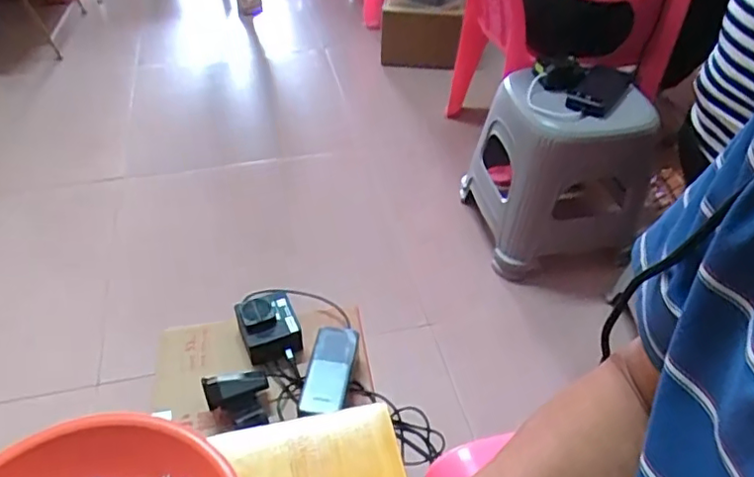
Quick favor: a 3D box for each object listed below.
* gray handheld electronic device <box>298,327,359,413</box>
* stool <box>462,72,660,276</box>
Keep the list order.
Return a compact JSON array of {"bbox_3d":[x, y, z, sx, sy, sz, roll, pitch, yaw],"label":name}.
[{"bbox_3d":[-0.057,0.157,0.714,0.053,0.011,0.122,8,44,6],"label":"gray handheld electronic device"},{"bbox_3d":[0.369,-0.147,1.237,0.305,0.335,0.282,-12,45,-14],"label":"stool"}]

